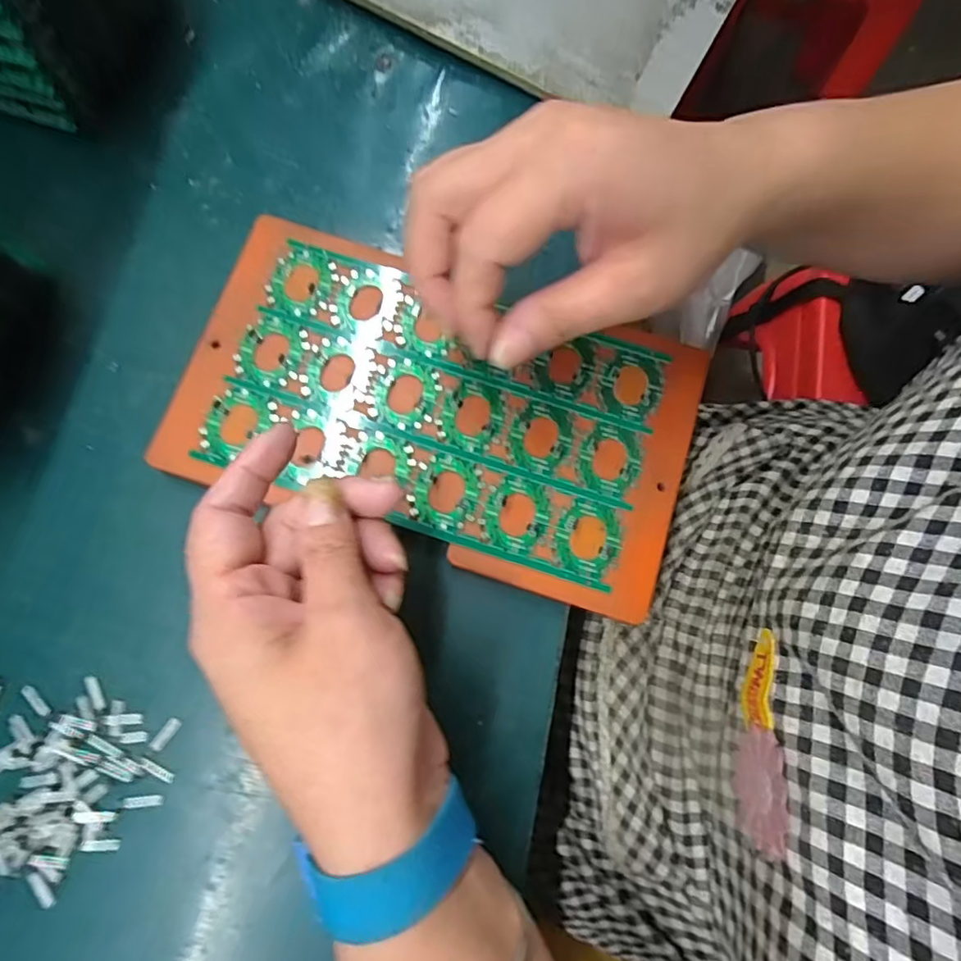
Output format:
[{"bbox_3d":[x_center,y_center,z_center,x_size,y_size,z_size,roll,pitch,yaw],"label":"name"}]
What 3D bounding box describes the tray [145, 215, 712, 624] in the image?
[{"bbox_3d":[-0.021,-0.036,0.280,0.239,0.012,0.135,18,77,1],"label":"tray"}]

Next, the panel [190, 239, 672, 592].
[{"bbox_3d":[-0.020,-0.036,0.280,0.198,0.004,0.117,17,77,2],"label":"panel"}]

